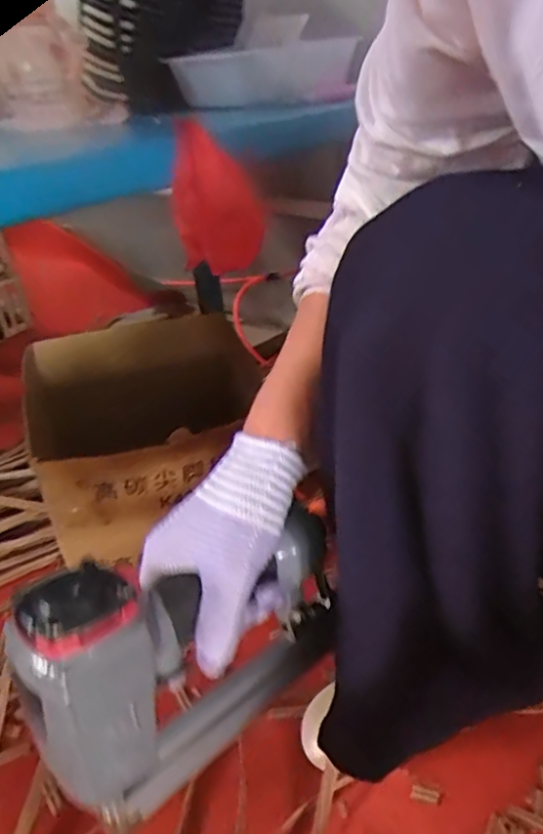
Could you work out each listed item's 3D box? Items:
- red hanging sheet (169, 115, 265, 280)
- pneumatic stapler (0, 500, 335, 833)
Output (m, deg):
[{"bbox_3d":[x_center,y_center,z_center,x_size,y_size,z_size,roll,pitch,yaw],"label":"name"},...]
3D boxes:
[{"bbox_3d":[-0.056,-0.231,0.606,0.045,0.146,0.124,11,36,22],"label":"red hanging sheet"},{"bbox_3d":[-0.040,0.129,0.351,0.212,0.159,0.058,-28,41,-36],"label":"pneumatic stapler"}]

